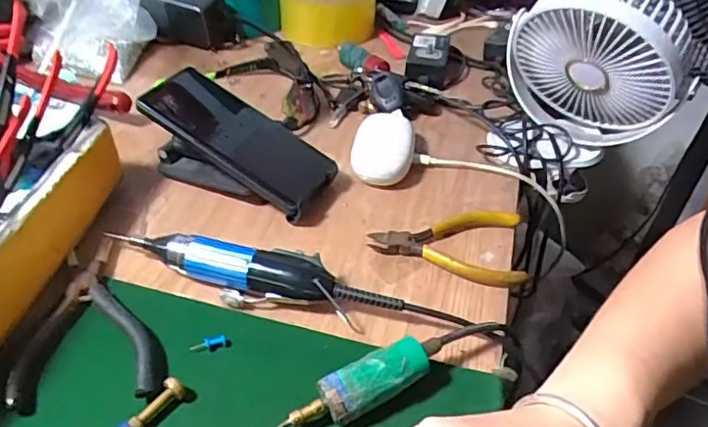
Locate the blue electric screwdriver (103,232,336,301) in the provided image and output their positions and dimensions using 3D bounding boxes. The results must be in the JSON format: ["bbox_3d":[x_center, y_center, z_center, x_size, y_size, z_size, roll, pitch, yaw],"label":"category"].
[{"bbox_3d":[-0.099,0.039,0.412,0.173,0.032,0.029,8,40,9],"label":"blue electric screwdriver"}]

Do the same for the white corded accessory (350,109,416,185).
[{"bbox_3d":[0.028,-0.061,0.537,0.057,0.033,0.098,6,40,7],"label":"white corded accessory"}]

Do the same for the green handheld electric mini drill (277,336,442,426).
[{"bbox_3d":[0.006,0.105,0.335,0.109,0.030,0.025,-19,43,-22],"label":"green handheld electric mini drill"}]

